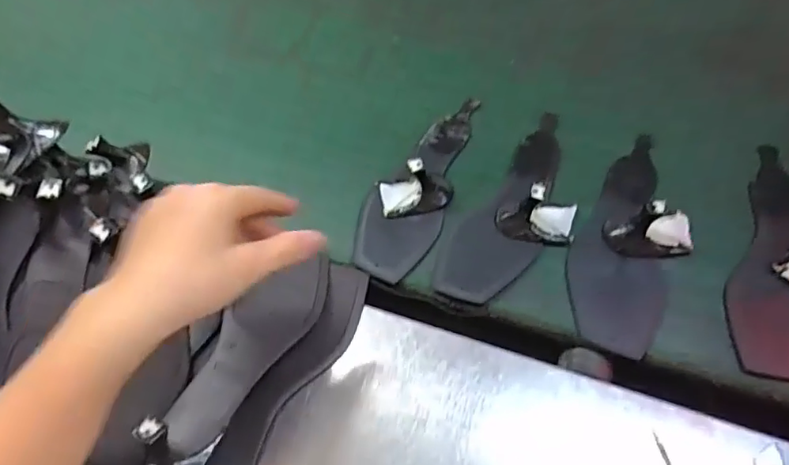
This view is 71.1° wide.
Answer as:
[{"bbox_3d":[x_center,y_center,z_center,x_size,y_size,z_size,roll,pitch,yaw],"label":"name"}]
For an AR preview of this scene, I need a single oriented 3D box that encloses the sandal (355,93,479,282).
[{"bbox_3d":[0.025,-0.063,0.553,0.087,0.050,0.241,13,58,14],"label":"sandal"}]

